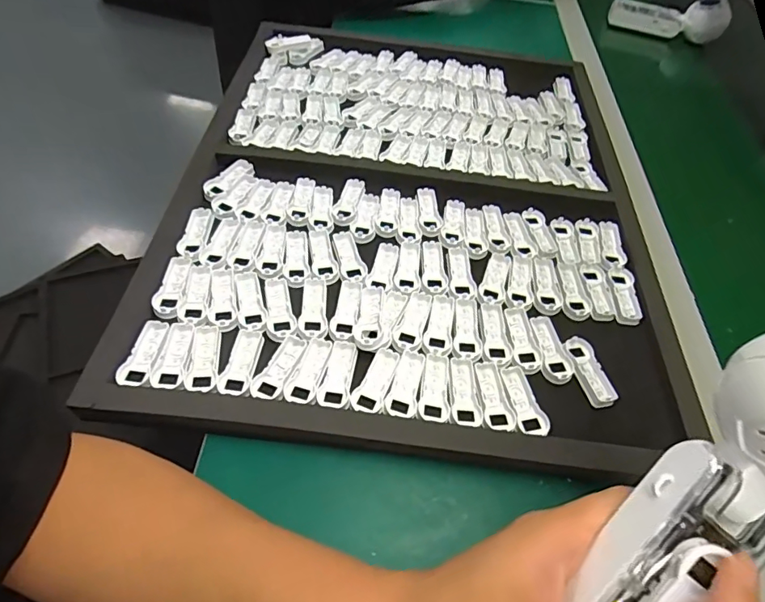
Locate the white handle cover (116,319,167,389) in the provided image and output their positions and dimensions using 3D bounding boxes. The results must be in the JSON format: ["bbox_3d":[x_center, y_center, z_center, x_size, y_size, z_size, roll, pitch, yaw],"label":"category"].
[{"bbox_3d":[-0.168,0.038,0.353,0.020,0.010,0.053,11,54,3],"label":"white handle cover"}]

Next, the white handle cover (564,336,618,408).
[{"bbox_3d":[0.157,0.054,0.378,0.023,0.007,0.056,-8,55,-11],"label":"white handle cover"}]

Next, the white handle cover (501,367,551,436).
[{"bbox_3d":[0.101,0.070,0.352,0.021,0.011,0.054,-5,55,-9],"label":"white handle cover"}]

